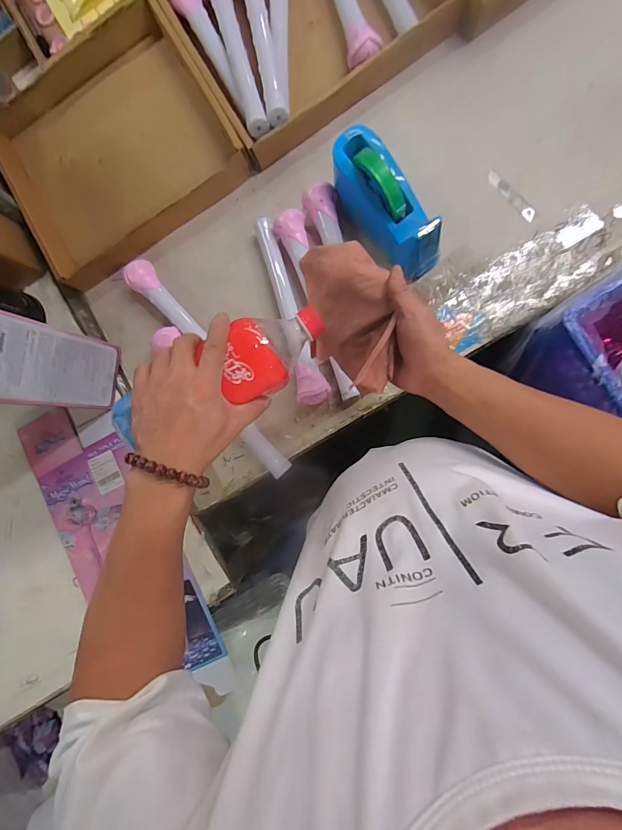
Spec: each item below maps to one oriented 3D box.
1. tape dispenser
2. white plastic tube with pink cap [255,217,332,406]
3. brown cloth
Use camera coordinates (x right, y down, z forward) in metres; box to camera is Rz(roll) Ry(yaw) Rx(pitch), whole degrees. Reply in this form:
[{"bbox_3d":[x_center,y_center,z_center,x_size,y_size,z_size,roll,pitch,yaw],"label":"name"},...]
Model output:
[{"bbox_3d":[0.107,-0.298,0.540,0.075,0.113,0.196,-33,85,7],"label":"tape dispenser"},{"bbox_3d":[-0.039,-0.163,0.595,0.054,0.049,0.310,-20,86,8],"label":"white plastic tube with pink cap"},{"bbox_3d":[0.036,-0.102,0.402,0.105,0.033,0.151,5,112,45],"label":"brown cloth"}]

